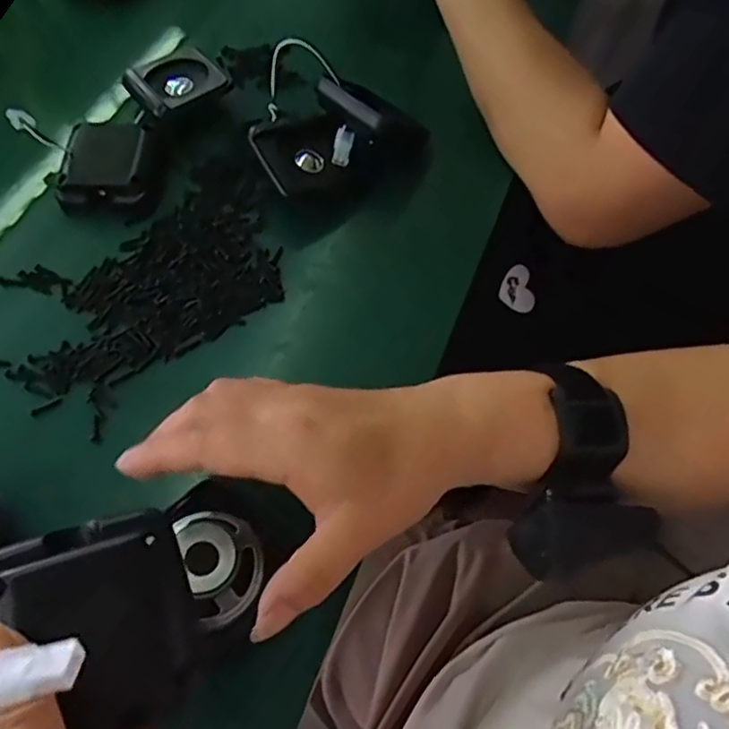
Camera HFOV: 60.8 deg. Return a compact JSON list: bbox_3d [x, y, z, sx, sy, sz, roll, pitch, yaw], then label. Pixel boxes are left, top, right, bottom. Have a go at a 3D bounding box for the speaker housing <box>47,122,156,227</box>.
[{"bbox_3d":[-0.173,-0.132,0.420,0.062,0.023,0.068,7,59,2],"label":"speaker housing"}]

